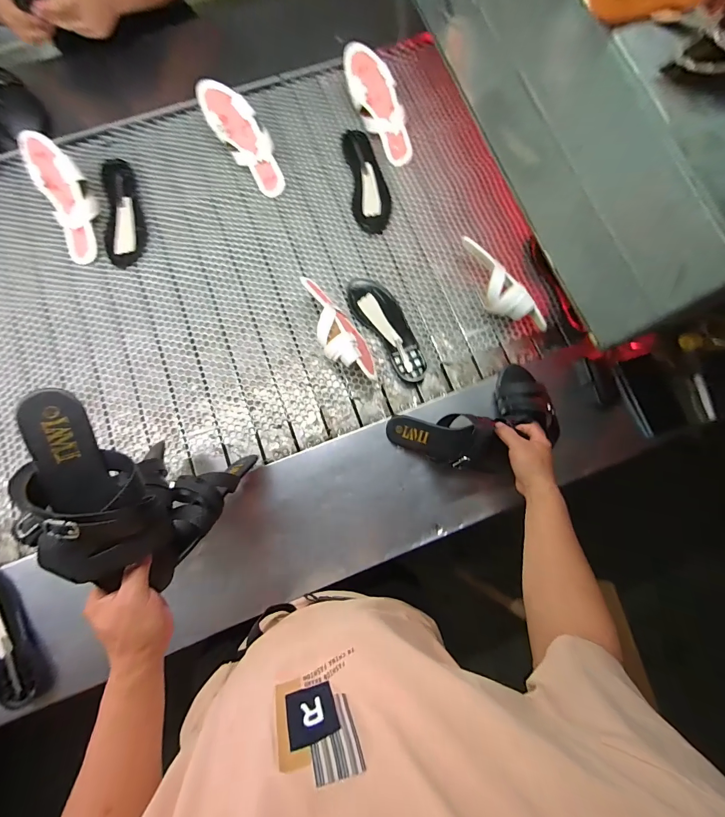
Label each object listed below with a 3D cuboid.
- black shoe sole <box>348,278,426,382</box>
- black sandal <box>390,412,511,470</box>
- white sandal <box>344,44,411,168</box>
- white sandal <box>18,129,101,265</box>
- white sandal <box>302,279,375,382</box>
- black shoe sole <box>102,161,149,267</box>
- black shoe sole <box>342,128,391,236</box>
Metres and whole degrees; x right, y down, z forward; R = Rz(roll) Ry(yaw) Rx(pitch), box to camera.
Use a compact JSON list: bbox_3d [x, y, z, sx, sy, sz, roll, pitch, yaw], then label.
[{"bbox_3d":[0.056,-0.170,0.738,0.084,0.019,0.248,-33,81,-7],"label":"black shoe sole"},{"bbox_3d":[0.148,0.055,0.637,0.206,0.064,0.089,8,76,33],"label":"black sandal"},{"bbox_3d":[0.040,-0.682,0.810,0.089,0.051,0.251,-34,105,-7],"label":"white sandal"},{"bbox_3d":[-0.611,-0.433,0.740,0.088,0.033,0.245,-17,105,-4],"label":"white sandal"},{"bbox_3d":[-0.046,-0.153,0.699,0.085,0.083,0.231,-24,80,-6],"label":"white sandal"},{"bbox_3d":[-0.521,-0.434,0.780,0.079,0.019,0.263,-9,79,-3],"label":"black shoe sole"},{"bbox_3d":[0.012,-0.524,0.802,0.084,0.030,0.261,-8,79,-3],"label":"black shoe sole"}]

